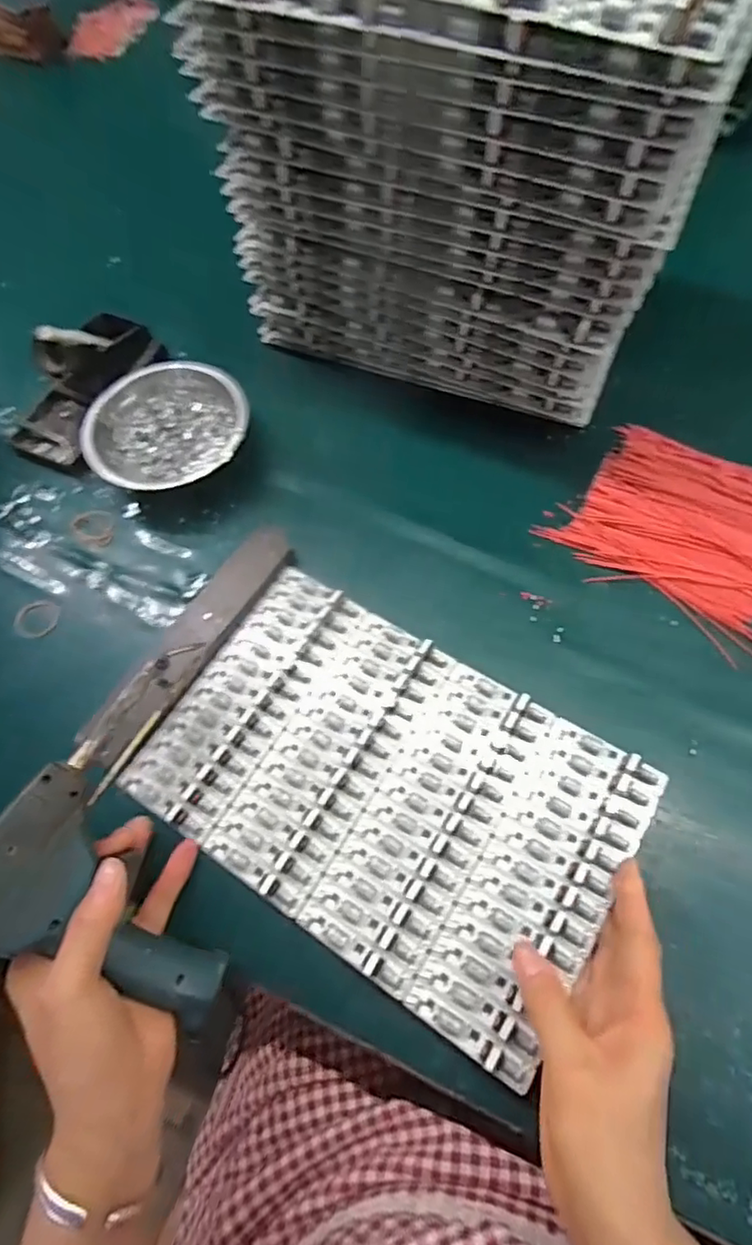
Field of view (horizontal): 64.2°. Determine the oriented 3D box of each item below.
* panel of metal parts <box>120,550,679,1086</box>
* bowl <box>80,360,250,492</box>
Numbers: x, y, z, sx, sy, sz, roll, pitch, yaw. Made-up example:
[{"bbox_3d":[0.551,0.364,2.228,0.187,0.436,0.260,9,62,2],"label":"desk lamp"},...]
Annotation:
[{"bbox_3d":[0.005,0.100,0.383,0.288,0.028,0.189,31,72,14],"label":"panel of metal parts"},{"bbox_3d":[-0.168,-0.154,0.493,0.126,0.040,0.122,-1,67,2],"label":"bowl"}]

